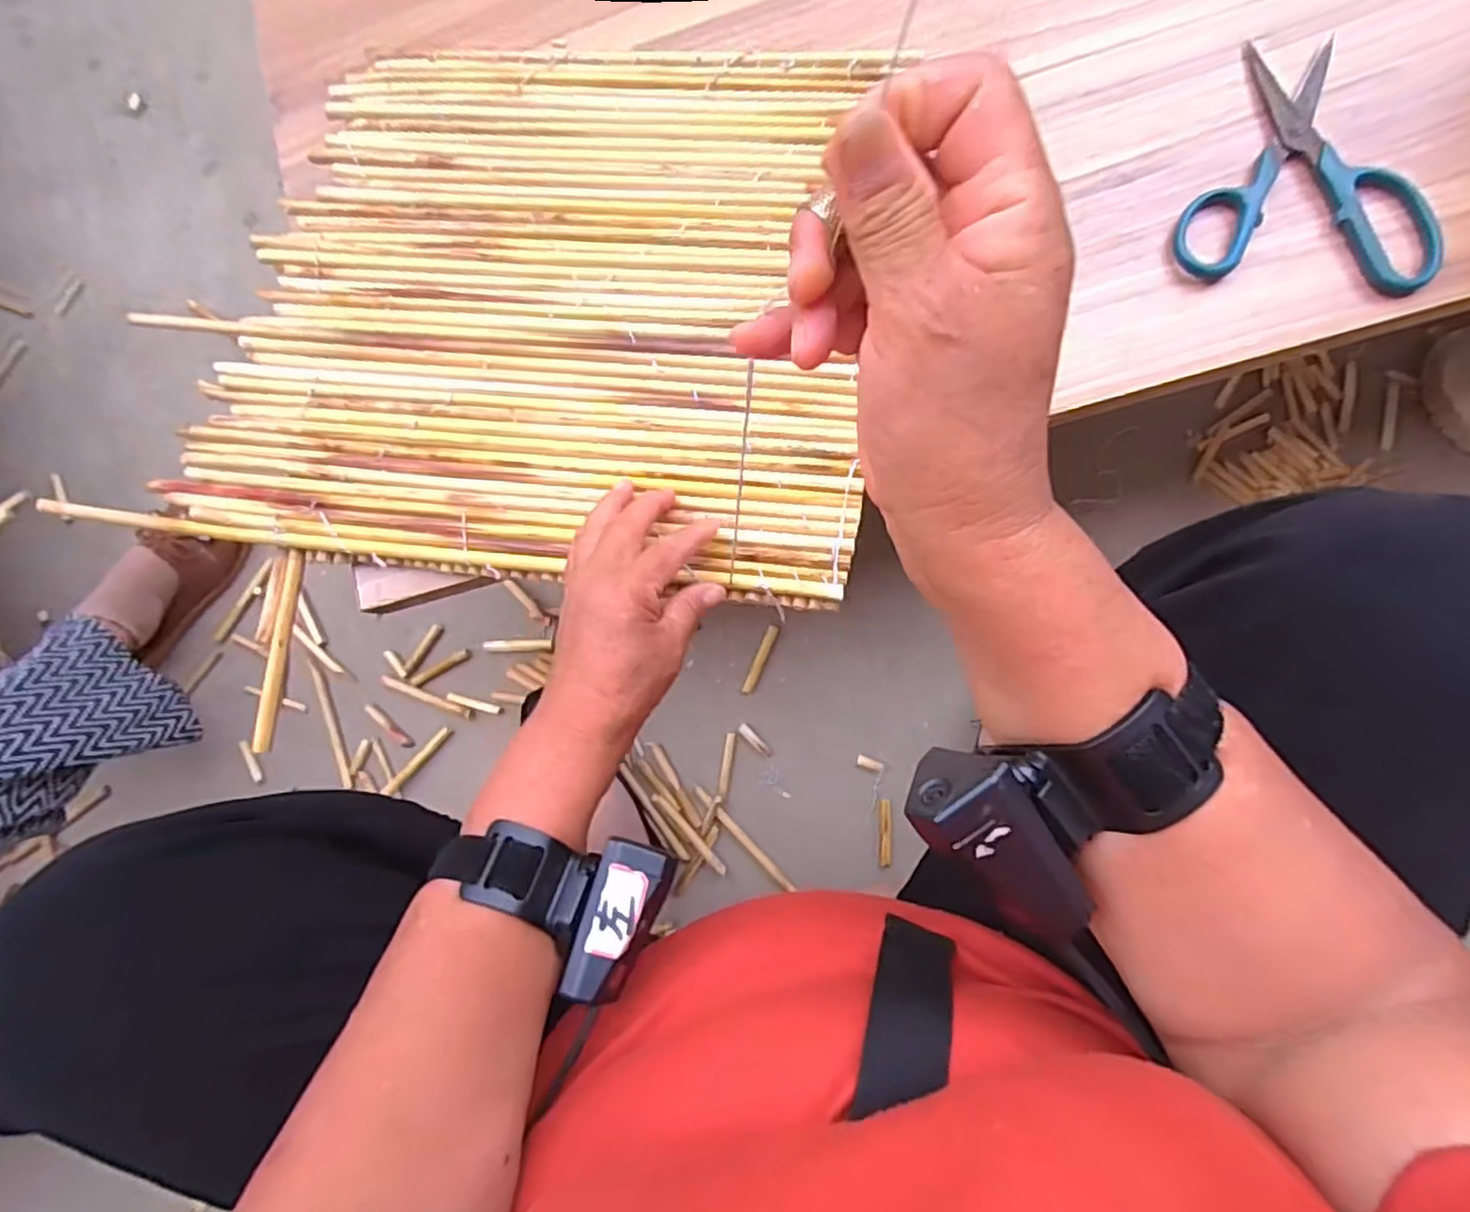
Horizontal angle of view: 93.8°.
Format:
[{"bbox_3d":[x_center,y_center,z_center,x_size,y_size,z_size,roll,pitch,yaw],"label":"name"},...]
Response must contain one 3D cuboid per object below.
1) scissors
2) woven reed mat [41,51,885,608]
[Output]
[{"bbox_3d":[0.354,-0.272,0.420,0.142,0.012,0.155,9,86,5],"label":"scissors"},{"bbox_3d":[-0.140,-0.200,0.457,0.446,0.016,0.355,6,86,5],"label":"woven reed mat"}]

